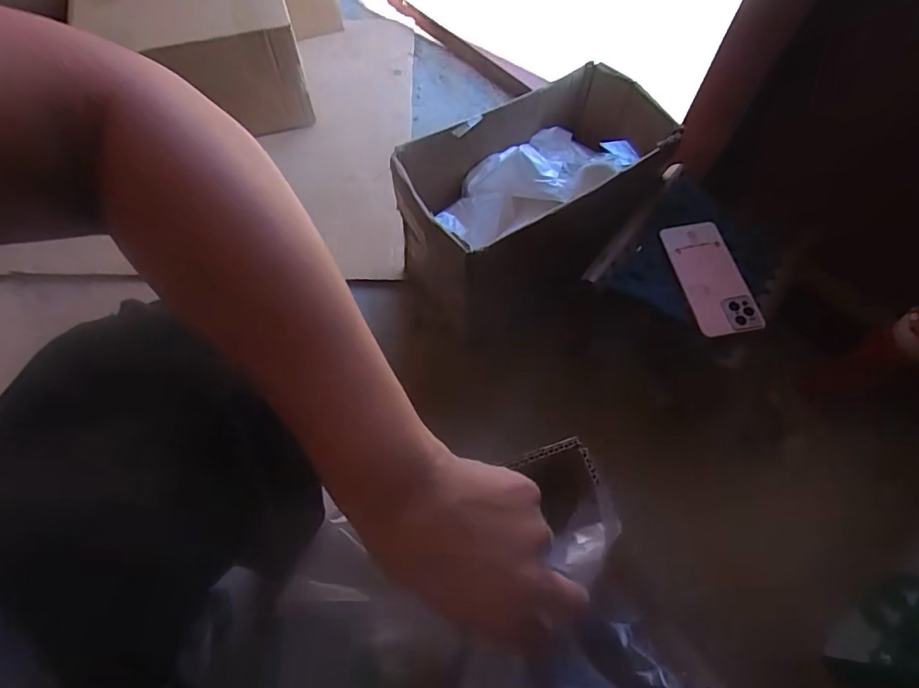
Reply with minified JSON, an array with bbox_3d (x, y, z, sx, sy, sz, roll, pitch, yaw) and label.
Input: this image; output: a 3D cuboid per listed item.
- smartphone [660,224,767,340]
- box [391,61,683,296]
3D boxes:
[{"bbox_3d":[0.304,-0.083,0.633,0.073,0.013,0.163,-12,59,-1],"label":"smartphone"},{"bbox_3d":[0.099,-0.225,0.697,0.363,0.156,0.220,-30,67,-16],"label":"box"}]

